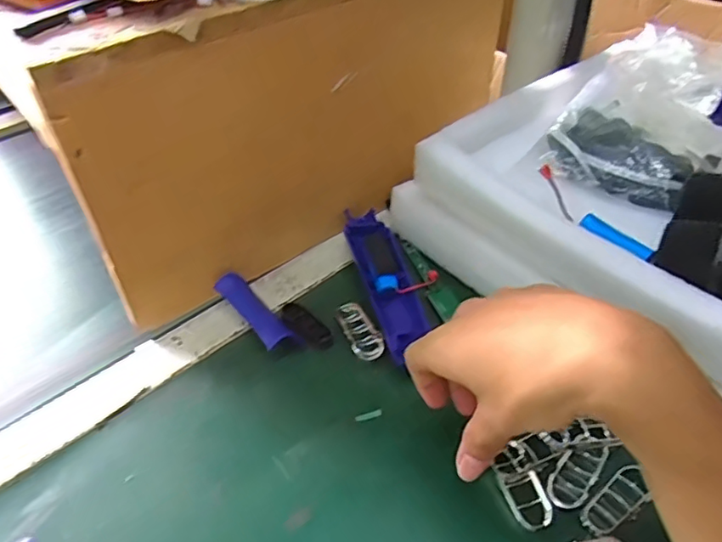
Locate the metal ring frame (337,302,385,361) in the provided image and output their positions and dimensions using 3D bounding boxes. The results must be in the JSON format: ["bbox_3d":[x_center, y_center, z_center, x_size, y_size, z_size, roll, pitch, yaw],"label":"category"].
[{"bbox_3d":[-0.001,0.043,0.424,0.024,0.008,0.053,-15,44,-16],"label":"metal ring frame"}]

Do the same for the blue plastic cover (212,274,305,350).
[{"bbox_3d":[-0.078,0.032,0.436,0.028,0.022,0.084,-29,49,-28],"label":"blue plastic cover"}]

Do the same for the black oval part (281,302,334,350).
[{"bbox_3d":[-0.041,0.041,0.429,0.047,0.006,0.018,38,53,19],"label":"black oval part"}]

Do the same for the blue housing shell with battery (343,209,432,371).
[{"bbox_3d":[0.019,0.003,0.458,0.037,0.016,0.162,-11,43,-11],"label":"blue housing shell with battery"}]

